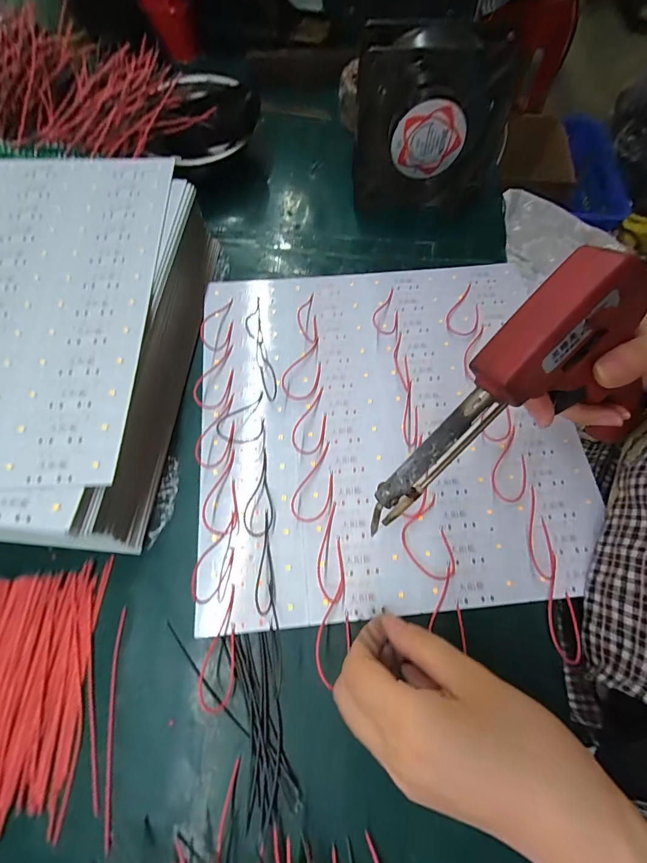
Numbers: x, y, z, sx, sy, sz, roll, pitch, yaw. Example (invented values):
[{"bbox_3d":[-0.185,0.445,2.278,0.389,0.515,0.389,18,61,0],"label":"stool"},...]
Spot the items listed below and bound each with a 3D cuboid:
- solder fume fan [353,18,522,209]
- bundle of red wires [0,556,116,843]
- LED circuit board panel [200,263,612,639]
[{"bbox_3d":[0.092,-0.259,0.323,0.127,0.126,0.046,1,68,0],"label":"solder fume fan"},{"bbox_3d":[-0.202,0.144,0.217,0.126,0.012,0.124,0,68,-1],"label":"bundle of red wires"},{"bbox_3d":[0.046,-0.014,0.286,0.268,0.010,0.268,-5,68,-3],"label":"LED circuit board panel"}]

